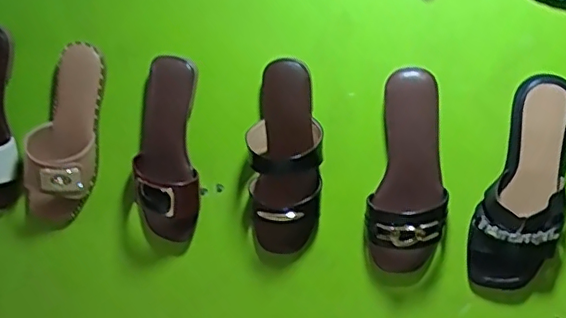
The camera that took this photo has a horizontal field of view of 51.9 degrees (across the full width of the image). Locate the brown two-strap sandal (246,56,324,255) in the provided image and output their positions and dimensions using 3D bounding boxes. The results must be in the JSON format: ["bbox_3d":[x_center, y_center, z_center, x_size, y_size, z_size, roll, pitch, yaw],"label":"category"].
[{"bbox_3d":[0.005,0.007,0.696,0.090,0.227,0.079,5,10,2],"label":"brown two-strap sandal"}]

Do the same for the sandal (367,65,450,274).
[{"bbox_3d":[0.151,0.022,0.688,0.091,0.234,0.053,7,10,12],"label":"sandal"}]

